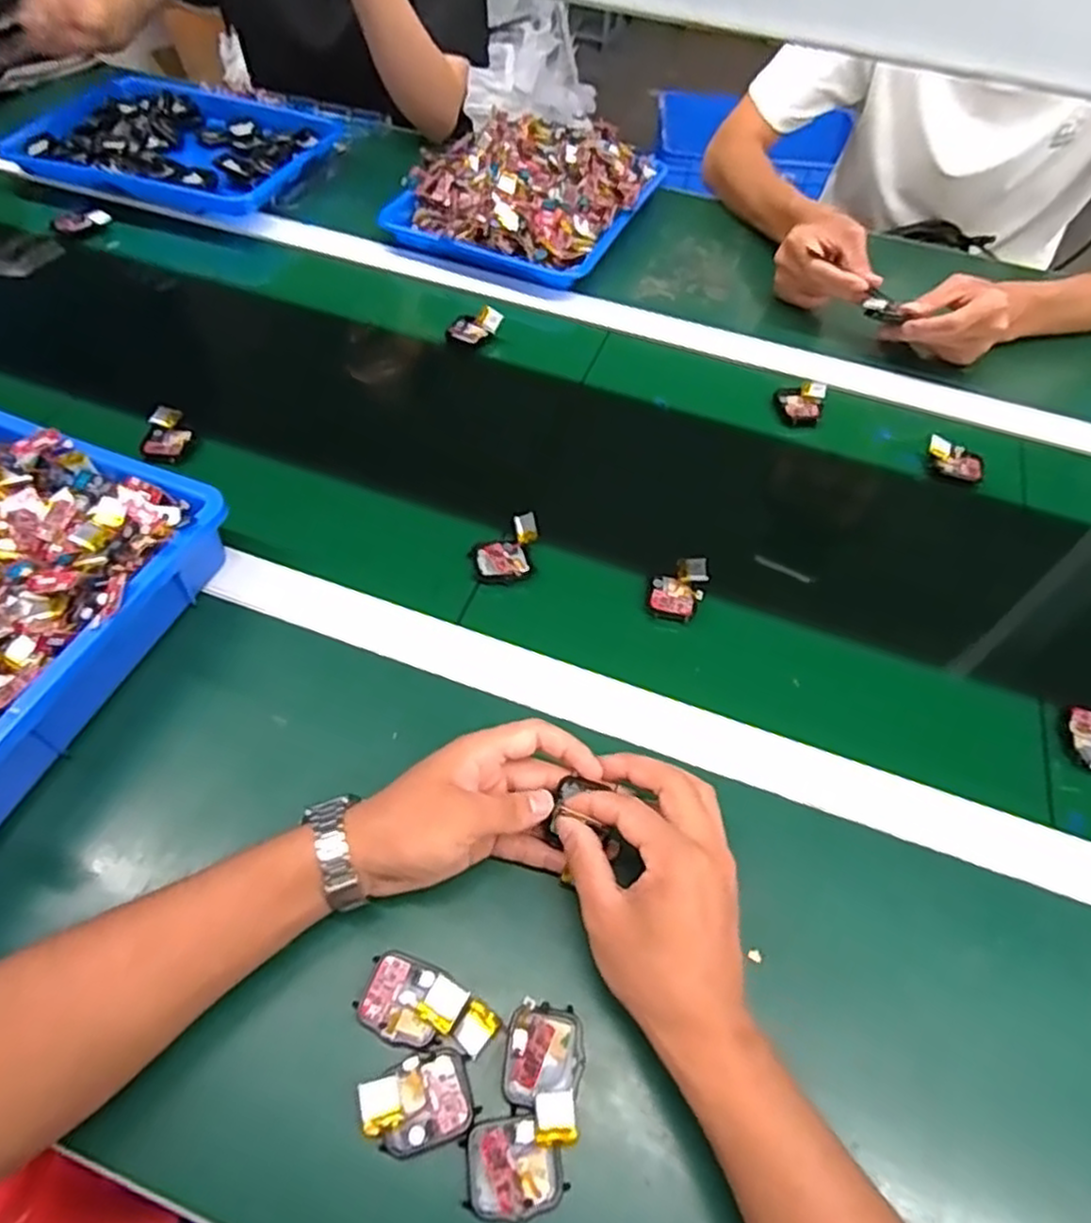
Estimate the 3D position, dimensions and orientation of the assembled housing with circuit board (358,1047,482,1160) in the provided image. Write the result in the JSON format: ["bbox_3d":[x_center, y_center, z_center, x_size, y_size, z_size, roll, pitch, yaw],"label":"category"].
[{"bbox_3d":[-0.062,0.238,0.346,0.051,0.010,0.039,-11,56,-10],"label":"assembled housing with circuit board"}]

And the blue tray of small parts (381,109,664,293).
[{"bbox_3d":[-0.019,-0.490,0.826,0.242,0.069,0.271,21,56,12],"label":"blue tray of small parts"}]

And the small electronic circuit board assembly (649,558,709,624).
[{"bbox_3d":[0.101,-0.019,0.542,0.036,0.016,0.051,20,56,11],"label":"small electronic circuit board assembly"}]

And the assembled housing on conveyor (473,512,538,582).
[{"bbox_3d":[-0.031,-0.050,0.552,0.046,0.020,0.053,3,54,0],"label":"assembled housing on conveyor"}]

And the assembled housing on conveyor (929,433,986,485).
[{"bbox_3d":[0.368,-0.136,0.644,0.053,0.017,0.031,29,58,17],"label":"assembled housing on conveyor"}]

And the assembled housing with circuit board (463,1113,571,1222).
[{"bbox_3d":[-0.014,0.264,0.342,0.046,0.014,0.038,-1,55,-4],"label":"assembled housing with circuit board"}]

